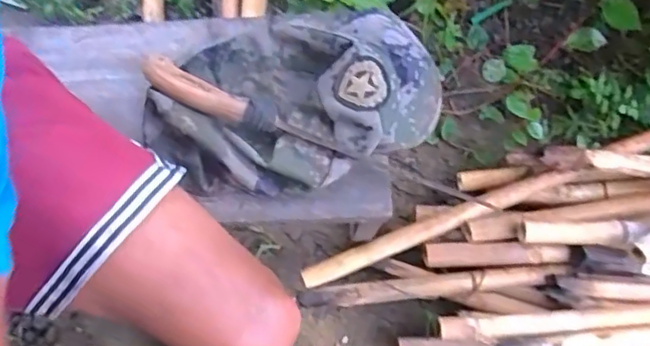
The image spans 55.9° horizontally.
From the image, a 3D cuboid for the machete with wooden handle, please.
[{"bbox_3d":[-0.013,-0.029,0.553,0.336,0.040,0.030,24,80,0],"label":"machete with wooden handle"}]

